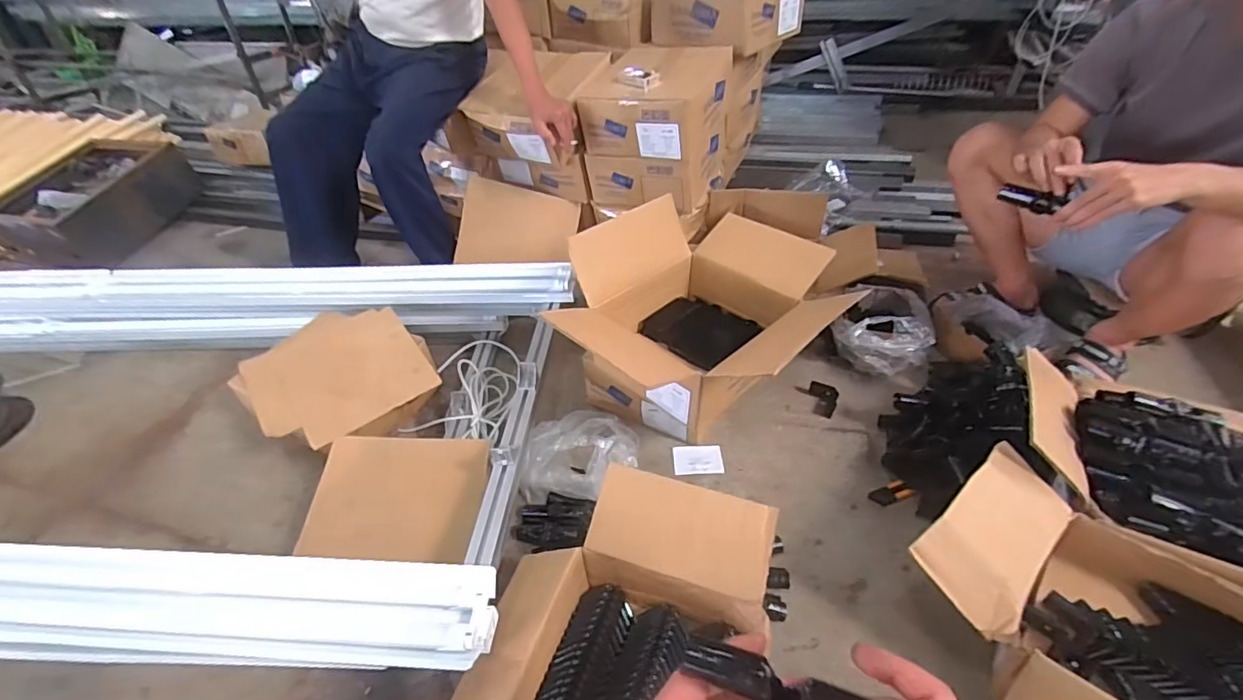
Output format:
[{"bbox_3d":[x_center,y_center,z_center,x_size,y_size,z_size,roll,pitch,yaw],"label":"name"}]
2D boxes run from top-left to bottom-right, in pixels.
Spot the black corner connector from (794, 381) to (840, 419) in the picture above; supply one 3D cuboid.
[{"bbox_3d":[0.412,0.098,1.124,0.084,0.023,0.070,19,46,27],"label":"black corner connector"}]

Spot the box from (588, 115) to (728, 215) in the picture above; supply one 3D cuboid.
[{"bbox_3d":[0.120,-0.526,1.452,0.275,0.139,0.388,14,44,22],"label":"box"}]

